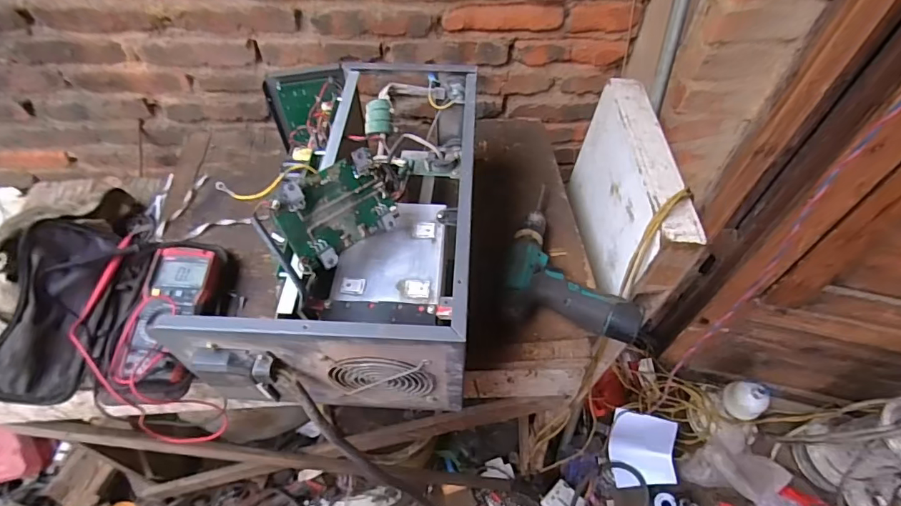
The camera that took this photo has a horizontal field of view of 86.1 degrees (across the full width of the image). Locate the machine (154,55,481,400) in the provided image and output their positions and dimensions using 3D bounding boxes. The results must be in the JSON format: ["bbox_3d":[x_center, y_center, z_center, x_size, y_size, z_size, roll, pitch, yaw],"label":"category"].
[{"bbox_3d":[-0.125,-0.060,0.613,0.296,0.198,0.457,3,54,0],"label":"machine"}]

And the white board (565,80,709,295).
[{"bbox_3d":[0.290,-0.088,0.815,0.074,0.244,0.353,1,54,-2],"label":"white board"}]

